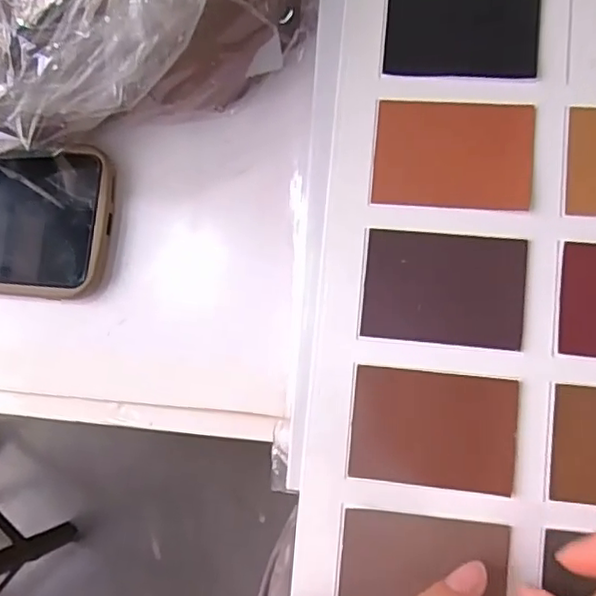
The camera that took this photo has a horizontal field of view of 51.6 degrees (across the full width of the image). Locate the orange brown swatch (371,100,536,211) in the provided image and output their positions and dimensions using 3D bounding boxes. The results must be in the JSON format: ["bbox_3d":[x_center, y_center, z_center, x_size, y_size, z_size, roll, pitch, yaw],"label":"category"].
[{"bbox_3d":[0.069,-0.064,0.273,0.067,0.004,0.049,4,84,7],"label":"orange brown swatch"}]

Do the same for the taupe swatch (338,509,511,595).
[{"bbox_3d":[0.052,0.115,0.258,0.068,0.005,0.046,4,84,7],"label":"taupe swatch"}]

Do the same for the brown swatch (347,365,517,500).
[{"bbox_3d":[0.057,0.056,0.261,0.068,0.004,0.048,5,84,7],"label":"brown swatch"}]

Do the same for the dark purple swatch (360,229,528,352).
[{"bbox_3d":[0.063,-0.004,0.266,0.068,0.004,0.048,5,84,7],"label":"dark purple swatch"}]

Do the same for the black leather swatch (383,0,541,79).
[{"bbox_3d":[0.074,-0.124,0.280,0.067,0.004,0.046,4,84,7],"label":"black leather swatch"}]

